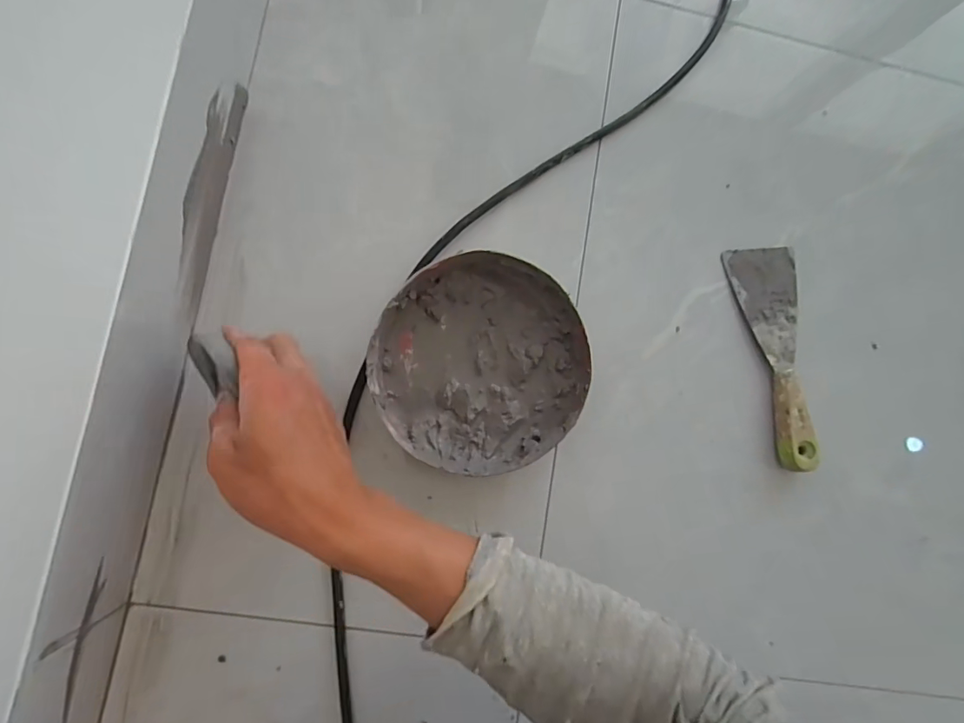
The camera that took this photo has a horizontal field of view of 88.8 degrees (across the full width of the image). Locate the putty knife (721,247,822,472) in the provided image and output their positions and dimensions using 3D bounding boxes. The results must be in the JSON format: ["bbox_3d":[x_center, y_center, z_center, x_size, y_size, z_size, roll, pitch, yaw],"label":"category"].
[{"bbox_3d":[0.270,-0.006,0.440,0.065,0.026,0.199,-5,85,-8],"label":"putty knife"}]

